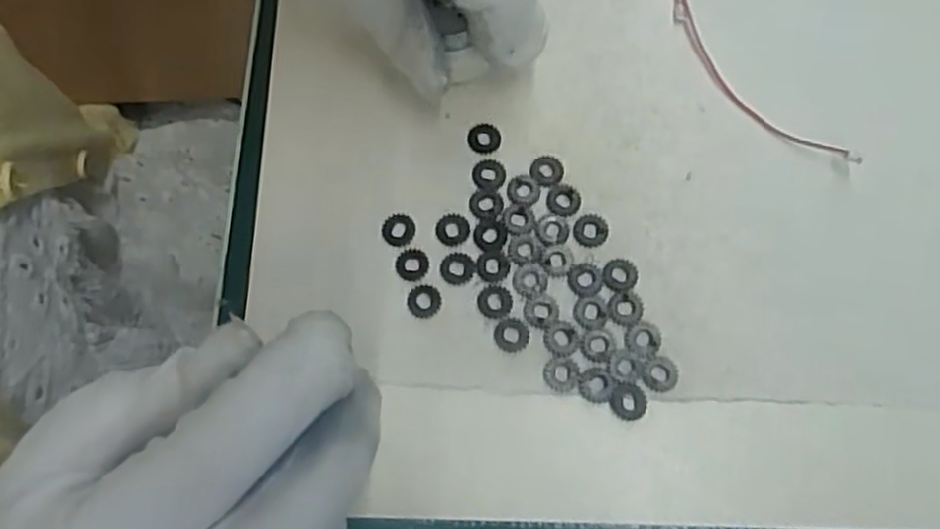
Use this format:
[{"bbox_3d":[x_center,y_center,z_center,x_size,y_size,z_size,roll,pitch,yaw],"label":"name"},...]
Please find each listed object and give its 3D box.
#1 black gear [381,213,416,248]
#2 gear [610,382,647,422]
[{"bbox_3d":[-0.022,-0.011,0.240,0.011,0.004,0.010,0,74,2],"label":"black gear"},{"bbox_3d":[0.047,0.040,0.222,0.011,0.004,0.010,9,75,4],"label":"gear"}]

